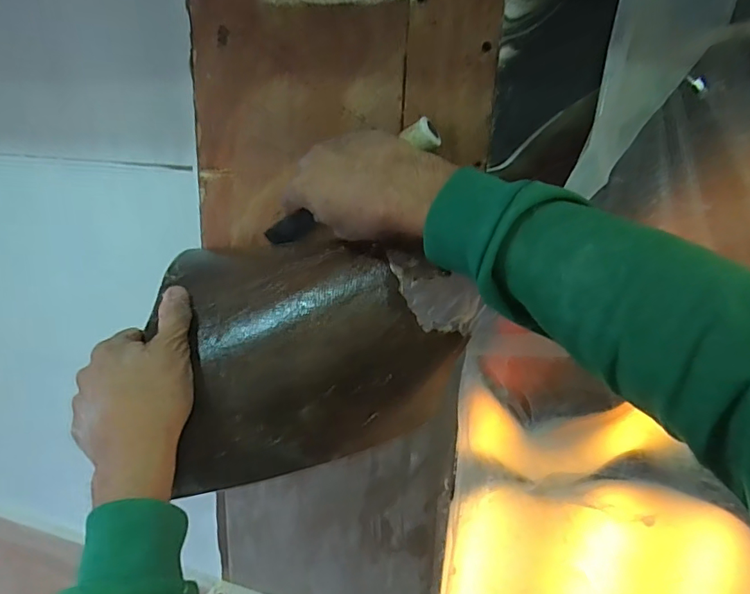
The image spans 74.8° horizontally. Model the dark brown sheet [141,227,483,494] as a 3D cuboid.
[{"bbox_3d":[-0.052,0.043,0.435,0.241,0.193,0.152,1,17,-8],"label":"dark brown sheet"}]

